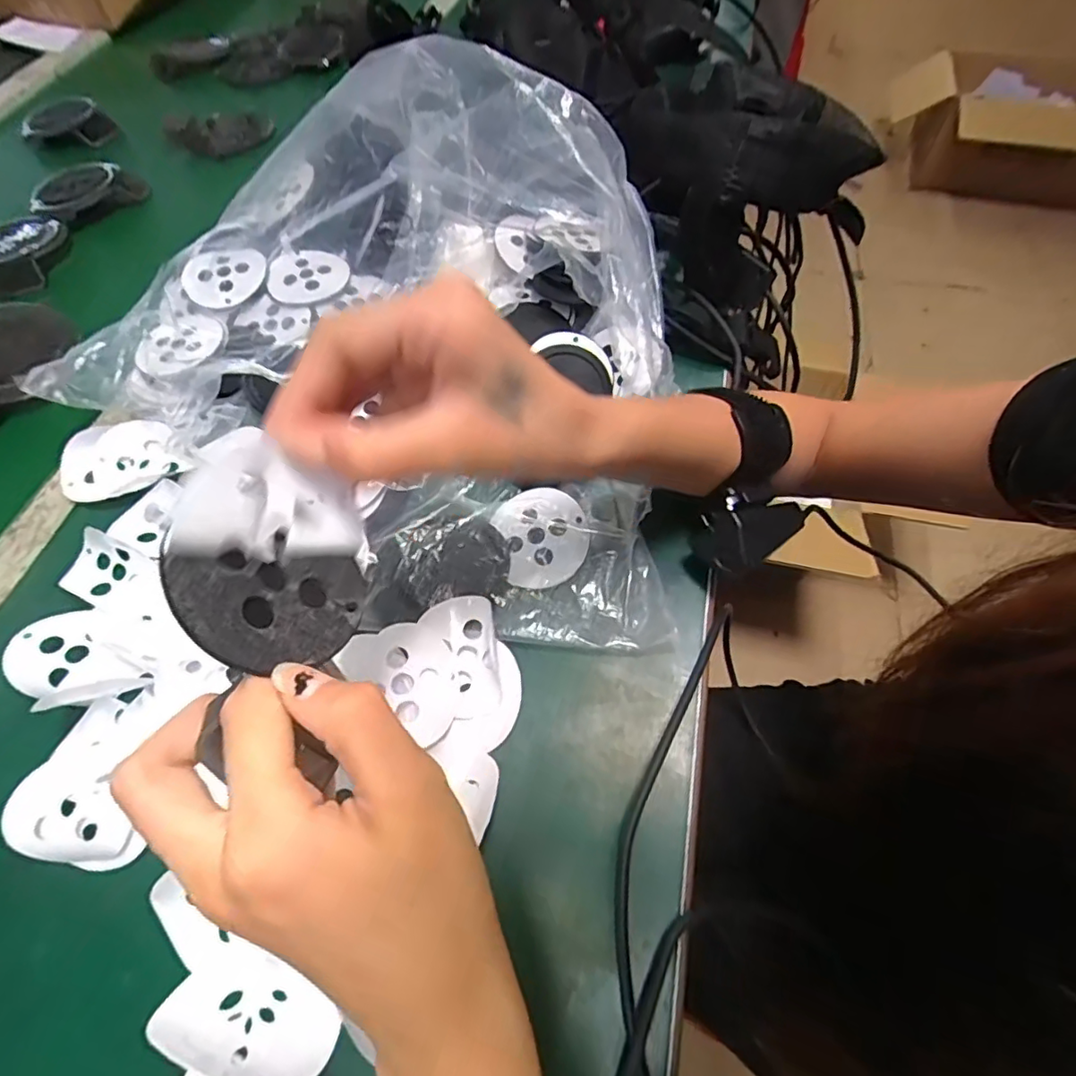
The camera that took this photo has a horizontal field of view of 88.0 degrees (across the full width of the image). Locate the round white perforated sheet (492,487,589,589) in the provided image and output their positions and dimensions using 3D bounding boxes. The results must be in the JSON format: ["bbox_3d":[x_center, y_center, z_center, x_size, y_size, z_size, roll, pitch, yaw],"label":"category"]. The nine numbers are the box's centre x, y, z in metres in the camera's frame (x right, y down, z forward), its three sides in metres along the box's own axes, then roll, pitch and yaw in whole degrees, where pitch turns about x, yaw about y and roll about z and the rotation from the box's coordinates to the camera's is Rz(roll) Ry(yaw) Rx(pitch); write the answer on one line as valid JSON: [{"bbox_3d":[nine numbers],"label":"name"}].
[{"bbox_3d":[0.004,-0.003,0.321,0.052,0.009,0.056,-1,60,2],"label":"round white perforated sheet"}]

